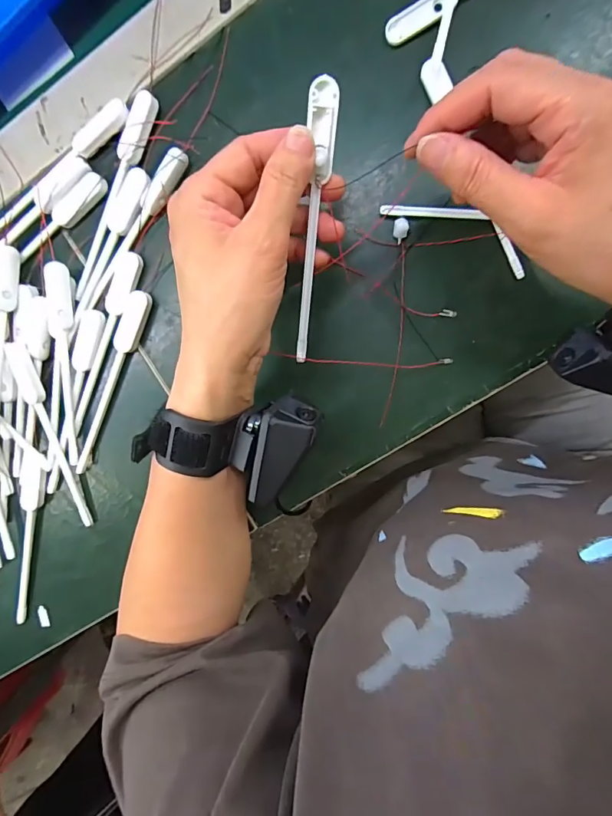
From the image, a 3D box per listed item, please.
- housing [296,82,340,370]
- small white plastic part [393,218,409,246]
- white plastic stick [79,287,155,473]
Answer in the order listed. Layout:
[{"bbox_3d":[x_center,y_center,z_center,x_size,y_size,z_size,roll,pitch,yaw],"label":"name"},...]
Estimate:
[{"bbox_3d":[0.003,-0.094,0.245,0.015,0.005,0.145,9,121,5],"label":"housing"},{"bbox_3d":[0.063,-0.117,0.290,0.009,0.004,0.016,10,99,5],"label":"small white plastic part"},{"bbox_3d":[-0.145,-0.017,0.324,0.017,0.007,0.143,25,100,2],"label":"white plastic stick"}]

